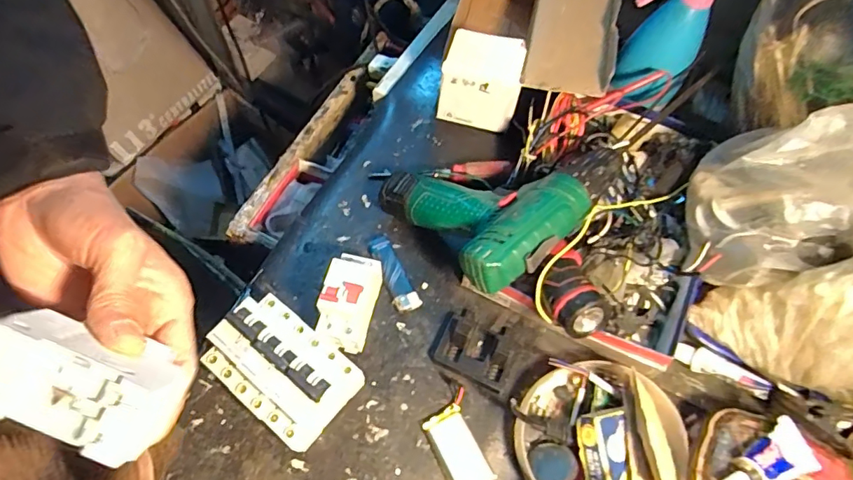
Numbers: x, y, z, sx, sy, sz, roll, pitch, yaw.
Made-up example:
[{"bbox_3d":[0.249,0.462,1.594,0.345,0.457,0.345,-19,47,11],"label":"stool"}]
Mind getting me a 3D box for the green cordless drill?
[{"bbox_3d":[0.070,-0.041,0.480,0.178,0.058,0.177,-35,42,-19],"label":"green cordless drill"}]

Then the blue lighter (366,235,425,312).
[{"bbox_3d":[-0.034,0.032,0.492,0.025,0.013,0.083,-25,65,-14],"label":"blue lighter"}]

